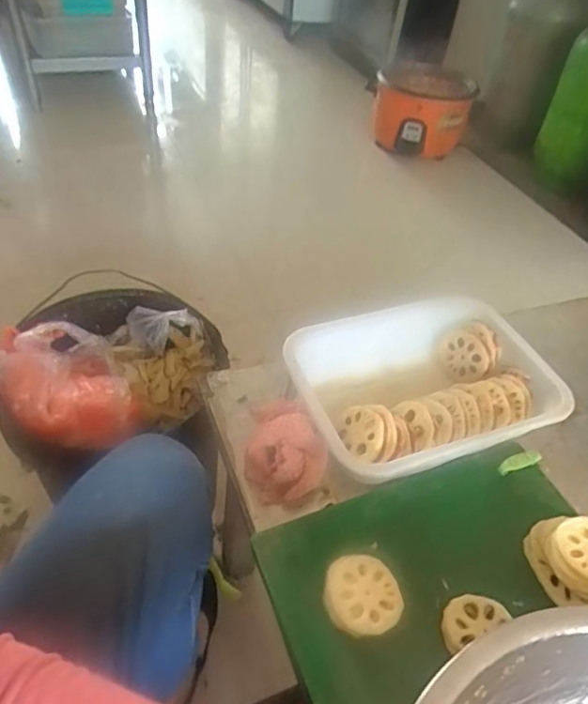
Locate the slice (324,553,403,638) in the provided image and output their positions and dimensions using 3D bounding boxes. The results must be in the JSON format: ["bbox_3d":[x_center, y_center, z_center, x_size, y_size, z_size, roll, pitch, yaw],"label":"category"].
[{"bbox_3d":[0.059,0.212,0.472,0.064,0.010,0.067,4,45,-4],"label":"slice"}]

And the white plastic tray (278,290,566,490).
[{"bbox_3d":[0.145,0.046,0.628,0.283,0.079,0.208,-13,48,-19],"label":"white plastic tray"}]

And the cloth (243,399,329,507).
[{"bbox_3d":[-0.011,0.103,0.565,0.080,0.050,0.096,-5,46,-12],"label":"cloth"}]

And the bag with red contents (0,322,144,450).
[{"bbox_3d":[-0.310,0.047,0.733,0.156,0.094,0.199,-20,51,-25],"label":"bag with red contents"}]

